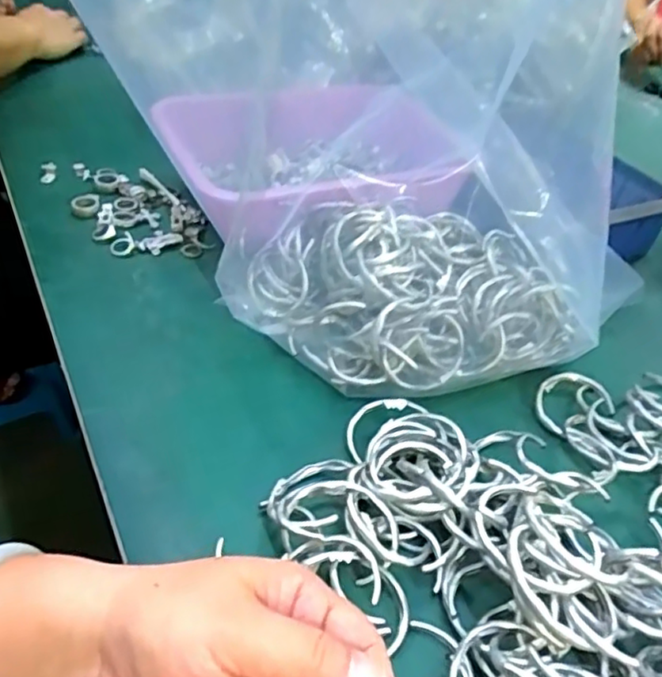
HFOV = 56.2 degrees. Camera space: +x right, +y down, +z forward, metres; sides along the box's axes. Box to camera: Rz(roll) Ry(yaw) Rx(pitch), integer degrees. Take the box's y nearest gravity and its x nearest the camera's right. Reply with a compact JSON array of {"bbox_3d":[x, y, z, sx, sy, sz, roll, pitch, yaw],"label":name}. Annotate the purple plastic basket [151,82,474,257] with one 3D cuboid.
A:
[{"bbox_3d":[-0.034,-0.177,0.652,0.281,0.081,0.256,-16,46,-25],"label":"purple plastic basket"}]

